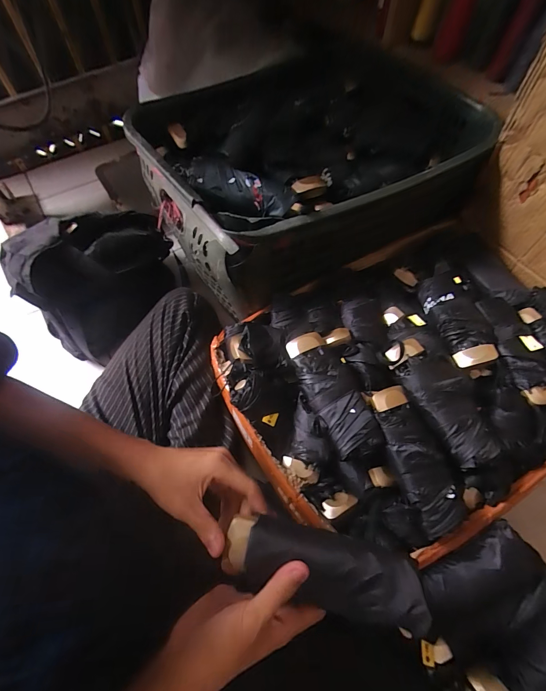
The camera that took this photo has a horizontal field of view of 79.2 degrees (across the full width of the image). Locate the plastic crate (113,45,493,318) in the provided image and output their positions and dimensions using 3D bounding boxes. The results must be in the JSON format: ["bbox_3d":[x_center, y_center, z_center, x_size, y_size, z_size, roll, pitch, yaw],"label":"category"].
[{"bbox_3d":[0.075,-0.357,0.610,0.599,0.171,0.390,-26,65,-14],"label":"plastic crate"}]

